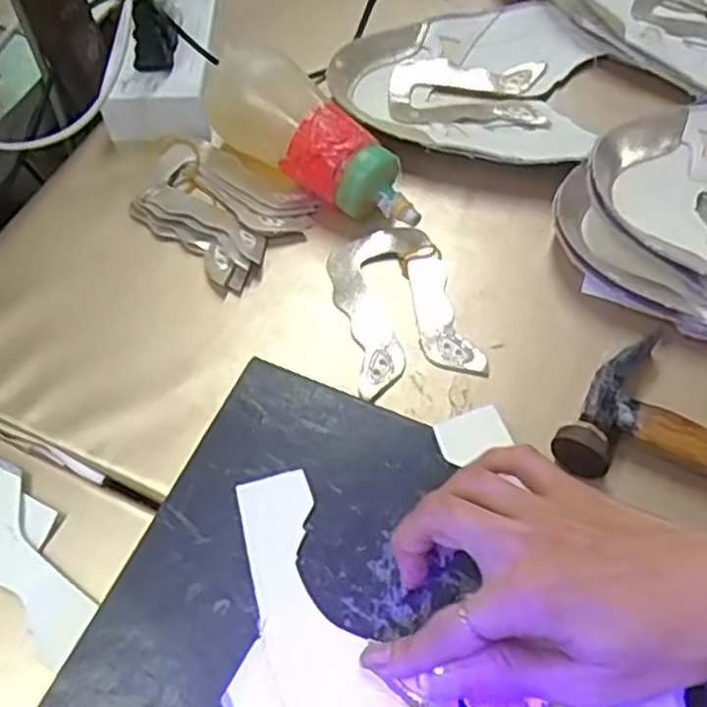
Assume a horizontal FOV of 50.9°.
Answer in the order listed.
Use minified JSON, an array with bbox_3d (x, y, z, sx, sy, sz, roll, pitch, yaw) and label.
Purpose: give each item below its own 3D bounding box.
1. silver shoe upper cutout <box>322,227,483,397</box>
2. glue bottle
[{"bbox_3d":[0.027,-0.030,0.437,0.069,0.005,0.107,-14,60,-5],"label":"silver shoe upper cutout"},{"bbox_3d":[-0.025,-0.136,0.471,0.167,0.056,0.057,34,67,21],"label":"glue bottle"}]

